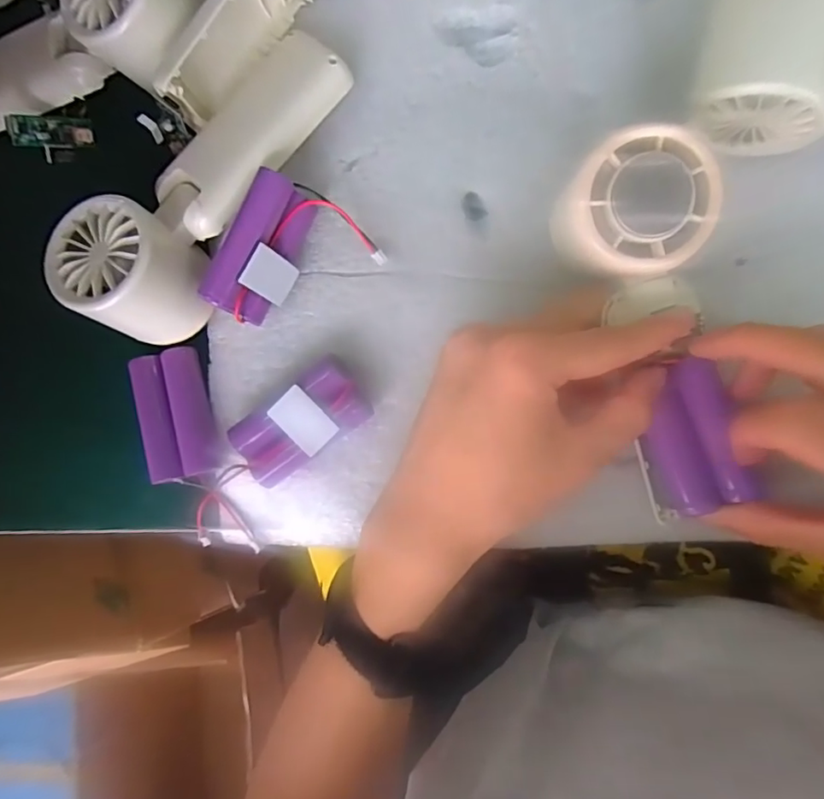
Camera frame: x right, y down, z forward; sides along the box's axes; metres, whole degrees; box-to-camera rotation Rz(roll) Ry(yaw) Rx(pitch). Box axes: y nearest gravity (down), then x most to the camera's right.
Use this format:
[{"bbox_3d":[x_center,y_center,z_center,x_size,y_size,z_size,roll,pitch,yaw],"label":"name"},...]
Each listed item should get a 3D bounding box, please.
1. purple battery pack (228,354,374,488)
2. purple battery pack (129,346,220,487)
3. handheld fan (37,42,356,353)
[{"bbox_3d":[-0.055,0.011,0.267,0.065,0.021,0.035,-36,88,7],"label":"purple battery pack"},{"bbox_3d":[-0.122,0.007,0.279,0.034,0.014,0.065,-13,91,7],"label":"purple battery pack"},{"bbox_3d":[-0.098,-0.104,0.253,0.060,0.051,0.160,37,96,4],"label":"handheld fan"}]

